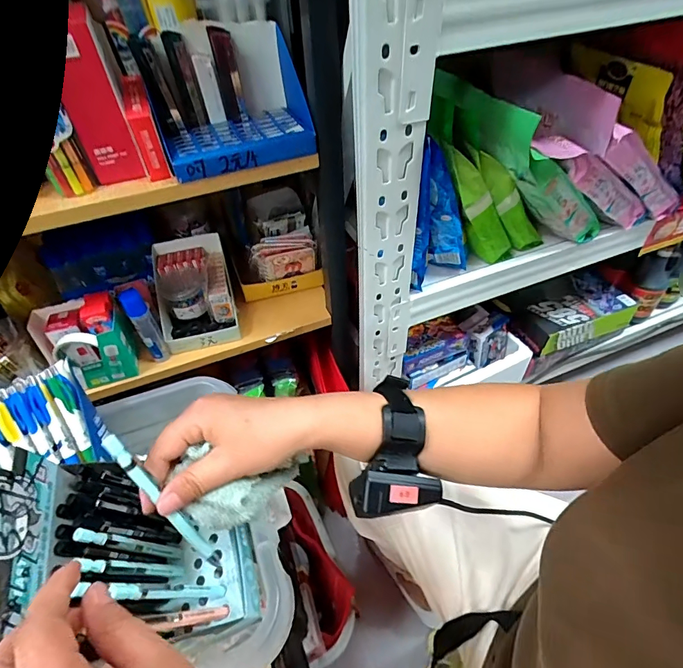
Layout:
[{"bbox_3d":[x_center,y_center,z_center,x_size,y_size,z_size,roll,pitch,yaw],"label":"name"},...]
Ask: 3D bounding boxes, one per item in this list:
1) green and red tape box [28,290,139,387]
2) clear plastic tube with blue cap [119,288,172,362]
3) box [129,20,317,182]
[{"bbox_3d":[-0.362,0.004,0.598,0.109,0.112,0.099,-30,52,-22],"label":"green and red tape box"},{"bbox_3d":[-0.281,-0.010,0.602,0.027,0.125,0.024,-36,55,-26],"label":"clear plastic tube with blue cap"},{"bbox_3d":[-0.128,-0.272,0.480,0.166,0.118,0.117,-18,48,-13],"label":"box"}]

